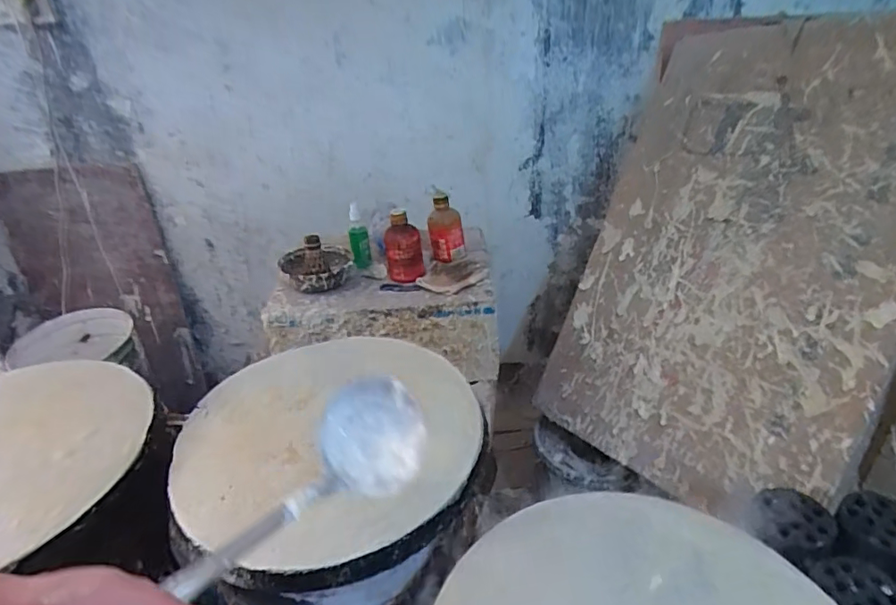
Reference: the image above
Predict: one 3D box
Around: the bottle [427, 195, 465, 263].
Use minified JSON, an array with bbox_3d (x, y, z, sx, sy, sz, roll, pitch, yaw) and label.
[{"bbox_3d":[-0.004,-0.150,1.114,0.071,0.119,0.061,-4,33,1],"label":"bottle"}]

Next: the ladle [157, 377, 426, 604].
[{"bbox_3d":[-0.149,0.169,0.373,0.080,0.063,0.326,23,44,36],"label":"ladle"}]

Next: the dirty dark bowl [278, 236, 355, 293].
[{"bbox_3d":[-0.255,-0.083,1.054,0.135,0.094,0.124,-13,34,-12],"label":"dirty dark bowl"}]

